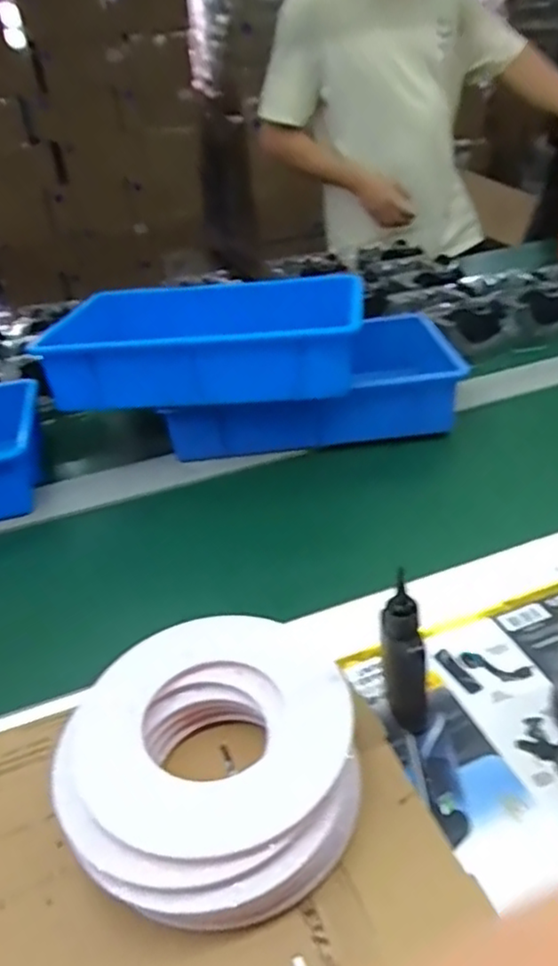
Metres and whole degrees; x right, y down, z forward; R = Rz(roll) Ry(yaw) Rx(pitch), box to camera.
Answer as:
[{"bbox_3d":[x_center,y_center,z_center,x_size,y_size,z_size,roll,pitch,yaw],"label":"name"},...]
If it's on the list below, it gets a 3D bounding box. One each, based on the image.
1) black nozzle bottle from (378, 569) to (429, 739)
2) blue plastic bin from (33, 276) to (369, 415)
[{"bbox_3d":[0.095,0.132,0.493,0.033,0.136,0.033,-2,33,7],"label":"black nozzle bottle"},{"bbox_3d":[-0.094,-0.187,0.910,0.411,0.114,0.253,-3,33,5],"label":"blue plastic bin"}]

